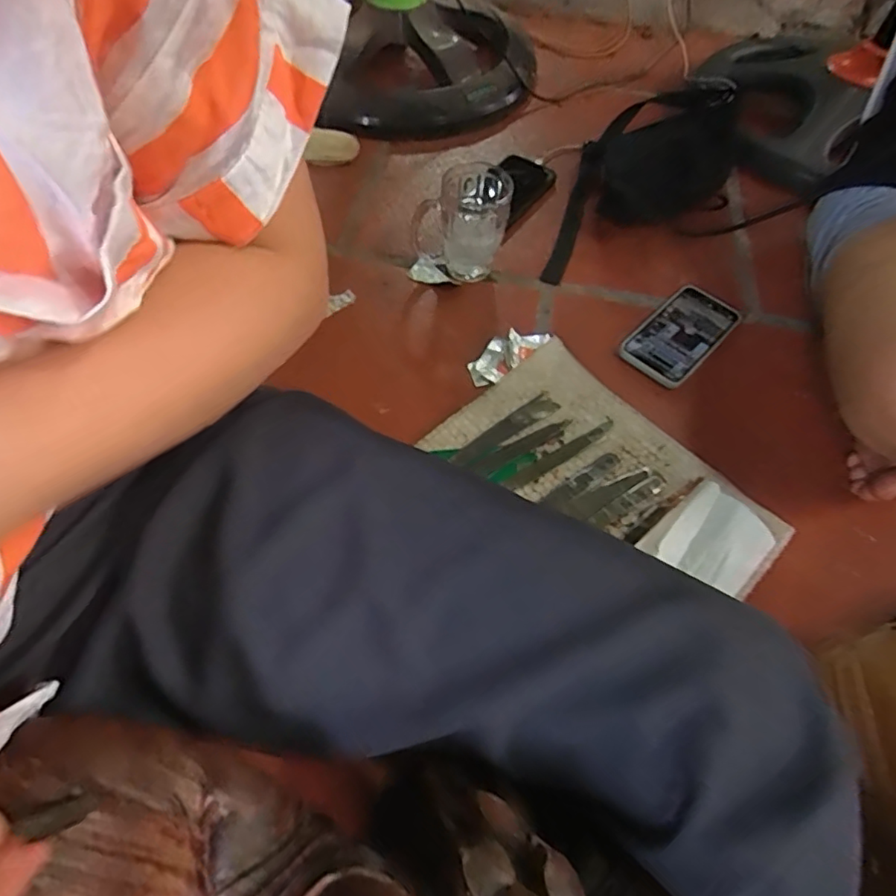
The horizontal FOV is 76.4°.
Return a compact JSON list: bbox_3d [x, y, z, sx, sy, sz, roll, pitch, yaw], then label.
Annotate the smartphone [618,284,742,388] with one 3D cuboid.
[{"bbox_3d":[0.271,-0.132,0.661,0.081,0.011,0.160,38,64,18],"label":"smartphone"}]

